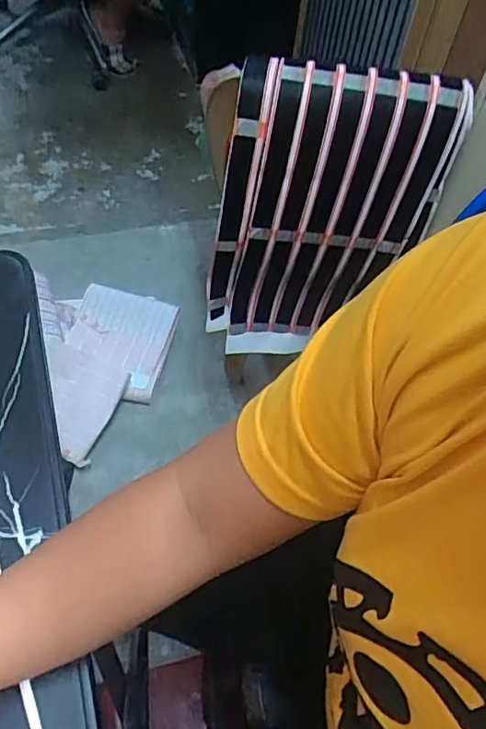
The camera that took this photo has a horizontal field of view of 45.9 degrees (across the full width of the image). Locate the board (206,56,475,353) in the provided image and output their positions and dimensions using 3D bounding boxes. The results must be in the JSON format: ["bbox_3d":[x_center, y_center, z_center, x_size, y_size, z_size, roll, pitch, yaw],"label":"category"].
[{"bbox_3d":[0.095,-0.169,0.769,0.259,0.418,0.049,6,46,-9],"label":"board"}]

